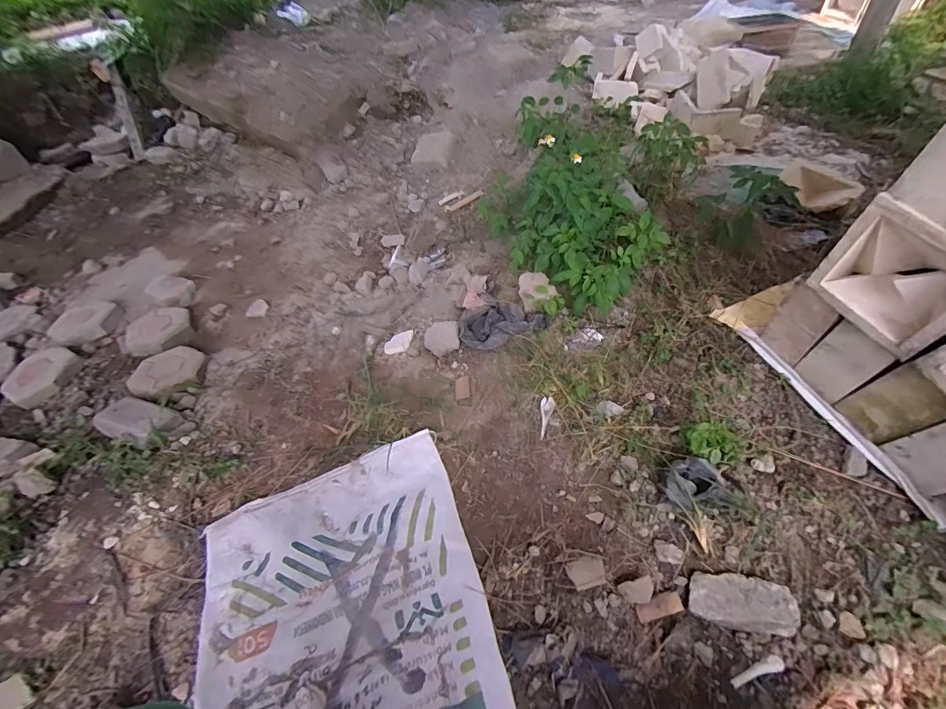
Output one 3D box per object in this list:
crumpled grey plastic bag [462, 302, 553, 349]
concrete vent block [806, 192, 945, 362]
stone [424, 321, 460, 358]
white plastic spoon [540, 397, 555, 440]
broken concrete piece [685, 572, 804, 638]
[{"bbox_3d":[0.083,-0.091,1.142,0.239,0.047,0.137,-12,50,-4],"label":"crumpled grey plastic bag"},{"bbox_3d":[0.679,-0.121,0.632,0.058,0.193,0.204,-20,51,-10],"label":"concrete vent block"},{"bbox_3d":[-0.092,-0.048,1.188,0.103,0.033,0.120,-7,50,0],"label":"stone"},{"bbox_3d":[0.179,0.155,0.989,0.035,0.014,0.109,8,52,13],"label":"white plastic spoon"},{"bbox_3d":[0.460,0.423,0.688,0.157,0.046,0.084,3,51,9],"label":"broken concrete piece"}]

